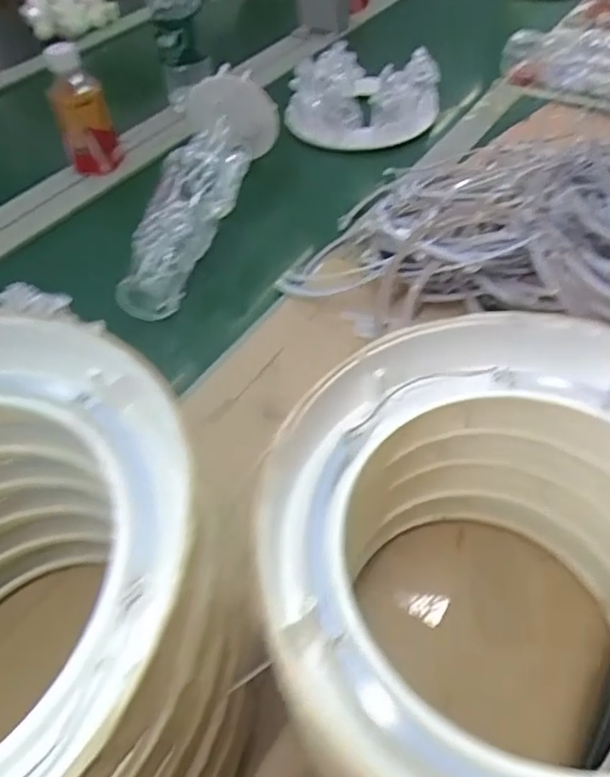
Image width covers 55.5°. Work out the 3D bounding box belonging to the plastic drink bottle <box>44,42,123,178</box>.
[{"bbox_3d":[-0.263,-0.319,0.691,0.062,0.151,0.055,-19,51,-11],"label":"plastic drink bottle"}]

